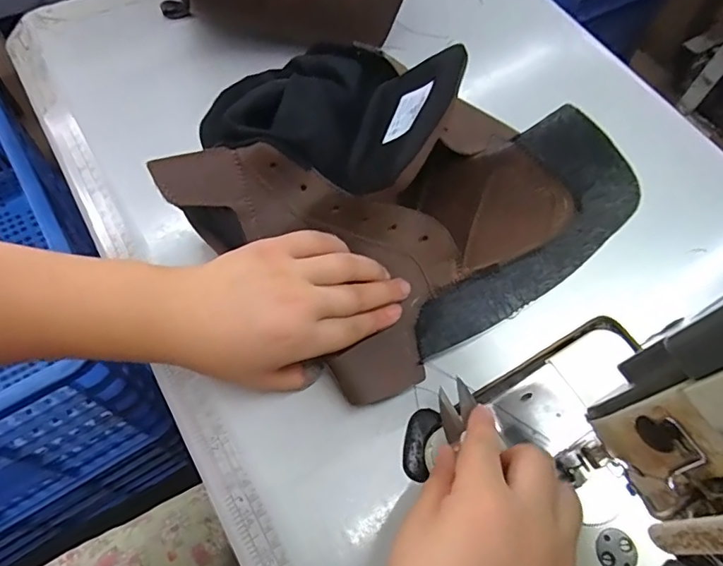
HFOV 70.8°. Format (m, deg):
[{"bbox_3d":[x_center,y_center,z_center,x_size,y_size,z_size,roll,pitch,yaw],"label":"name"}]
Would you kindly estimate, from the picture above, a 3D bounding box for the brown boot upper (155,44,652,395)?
[{"bbox_3d":[0.015,-0.055,0.323,0.199,0.117,0.208,-36,70,-20],"label":"brown boot upper"}]

